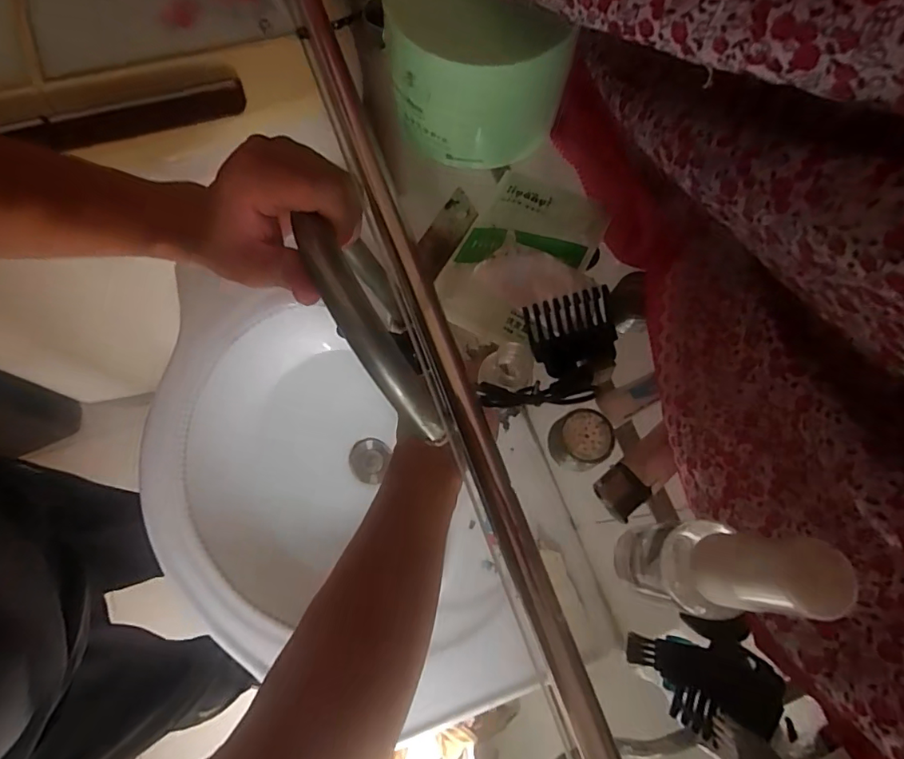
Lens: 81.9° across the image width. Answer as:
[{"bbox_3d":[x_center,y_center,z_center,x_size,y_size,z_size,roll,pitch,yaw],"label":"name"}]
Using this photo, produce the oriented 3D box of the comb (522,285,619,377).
[{"bbox_3d":[0.055,-0.021,0.234,0.039,0.012,0.032,-18,74,-8],"label":"comb"}]

